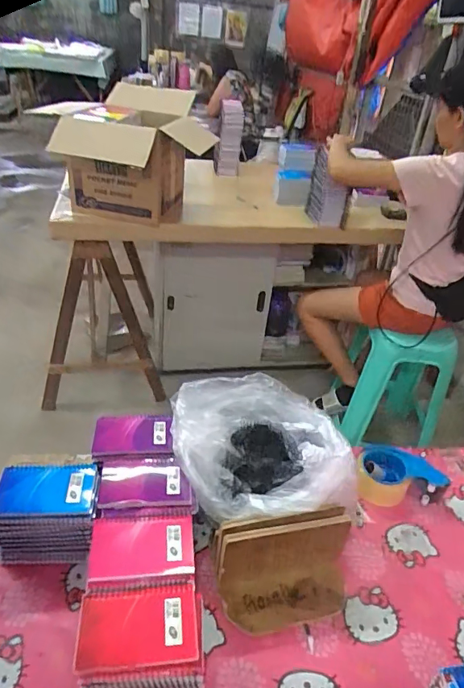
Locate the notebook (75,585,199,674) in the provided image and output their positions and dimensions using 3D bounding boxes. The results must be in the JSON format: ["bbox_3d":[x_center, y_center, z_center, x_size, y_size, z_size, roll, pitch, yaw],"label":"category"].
[{"bbox_3d":[-0.107,0.326,0.530,0.131,0.006,0.081,0,37,-9],"label":"notebook"}]

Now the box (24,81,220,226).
[{"bbox_3d":[-0.308,-0.611,1.503,0.470,0.327,0.408,8,36,2],"label":"box"}]

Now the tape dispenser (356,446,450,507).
[{"bbox_3d":[0.309,0.246,0.866,0.137,0.070,0.089,4,36,-4],"label":"tape dispenser"}]

